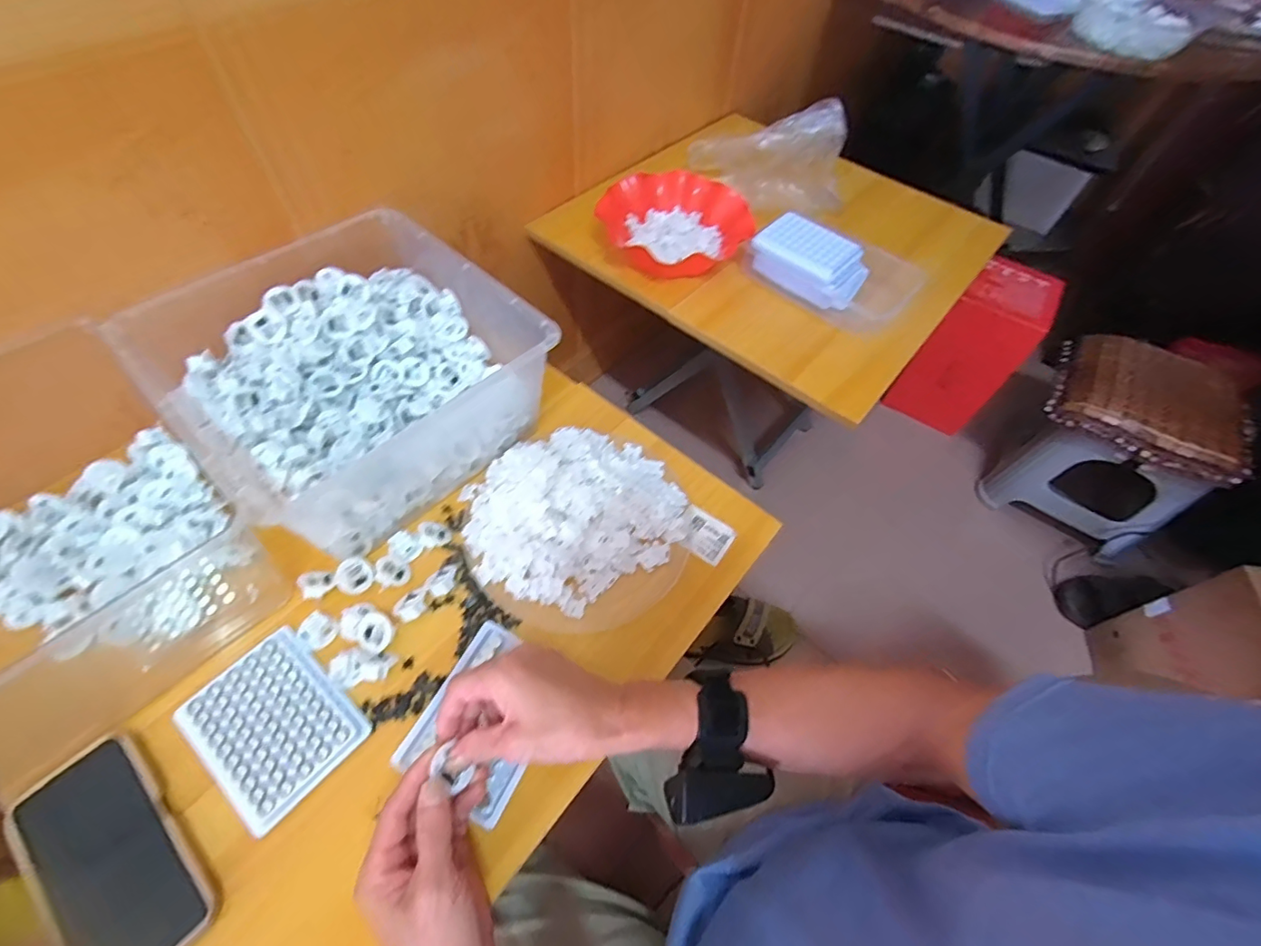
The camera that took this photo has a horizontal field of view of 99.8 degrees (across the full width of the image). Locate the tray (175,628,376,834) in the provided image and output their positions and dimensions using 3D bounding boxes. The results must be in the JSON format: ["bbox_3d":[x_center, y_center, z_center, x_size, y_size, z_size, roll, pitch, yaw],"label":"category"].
[{"bbox_3d":[-0.292,0.202,0.433,0.126,0.008,0.099,38,61,19],"label":"tray"}]

